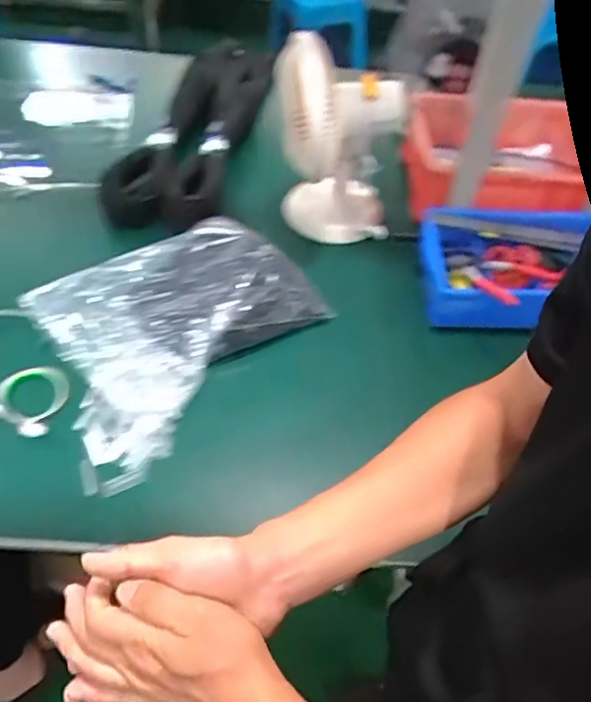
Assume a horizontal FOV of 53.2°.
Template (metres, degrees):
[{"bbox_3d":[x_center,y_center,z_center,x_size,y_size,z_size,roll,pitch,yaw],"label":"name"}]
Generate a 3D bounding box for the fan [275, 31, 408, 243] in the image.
[{"bbox_3d":[0.061,-0.301,0.949,0.196,0.291,0.191,10,52,2],"label":"fan"}]

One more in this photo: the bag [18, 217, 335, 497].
[{"bbox_3d":[-0.194,-0.049,0.862,0.435,0.128,0.298,-36,63,-28],"label":"bag"}]

